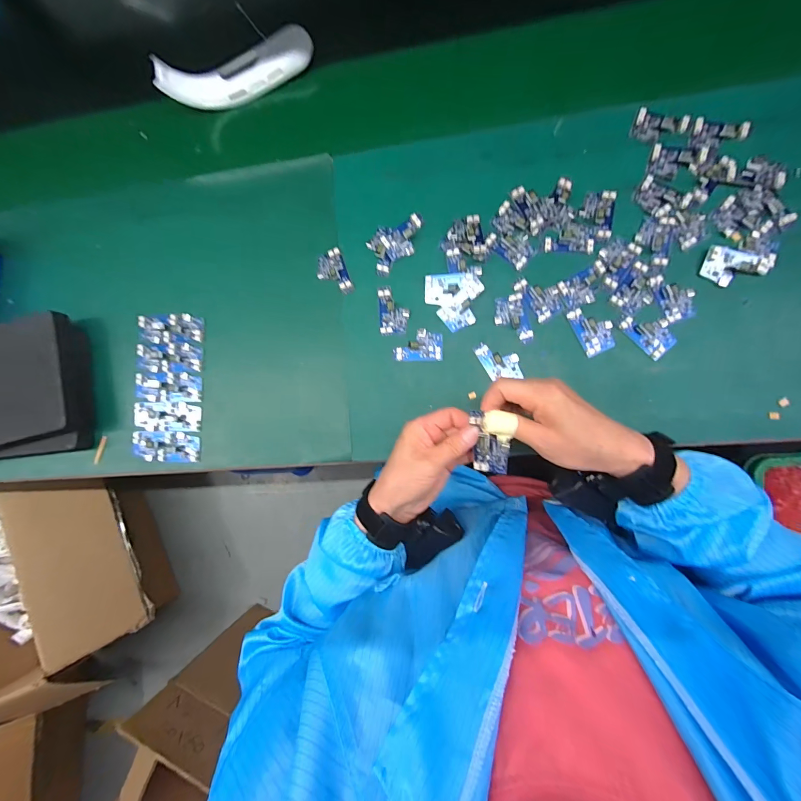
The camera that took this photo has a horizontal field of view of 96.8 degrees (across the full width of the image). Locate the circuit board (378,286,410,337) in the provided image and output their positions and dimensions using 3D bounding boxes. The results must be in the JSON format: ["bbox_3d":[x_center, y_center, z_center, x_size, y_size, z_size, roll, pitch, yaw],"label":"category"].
[{"bbox_3d":[-0.008,-0.109,0.427,0.035,0.006,0.059,-4,85,7],"label":"circuit board"}]

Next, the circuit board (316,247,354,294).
[{"bbox_3d":[-0.083,-0.157,0.442,0.035,0.004,0.057,-22,83,5],"label":"circuit board"}]

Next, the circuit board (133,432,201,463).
[{"bbox_3d":[-0.300,0.060,0.457,0.089,0.007,0.038,-1,86,7],"label":"circuit board"}]

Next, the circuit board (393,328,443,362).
[{"bbox_3d":[0.021,-0.065,0.418,0.056,0.008,0.038,-1,86,7],"label":"circuit board"}]

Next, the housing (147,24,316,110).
[{"bbox_3d":[-0.210,-0.434,0.462,0.191,0.062,0.045,-23,83,5],"label":"housing"}]

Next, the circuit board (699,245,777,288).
[{"bbox_3d":[0.356,-0.140,0.376,0.062,0.006,0.038,13,88,8],"label":"circuit board"}]

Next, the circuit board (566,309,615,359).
[{"bbox_3d":[0.214,-0.080,0.395,0.036,0.004,0.054,-25,83,5],"label":"circuit board"}]

